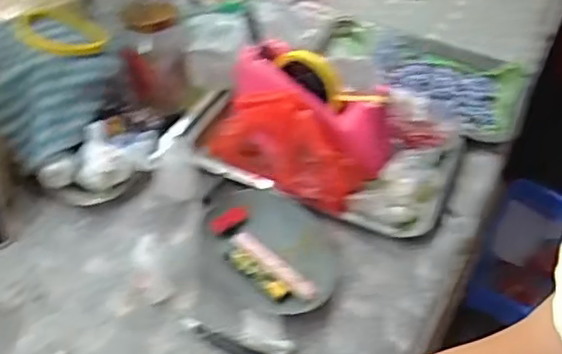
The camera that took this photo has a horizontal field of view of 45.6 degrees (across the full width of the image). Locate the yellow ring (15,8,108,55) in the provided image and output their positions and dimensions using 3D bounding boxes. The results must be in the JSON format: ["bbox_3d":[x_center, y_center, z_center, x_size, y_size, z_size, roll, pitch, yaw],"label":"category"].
[{"bbox_3d":[-0.258,-0.171,0.783,0.091,0.015,0.084,-11,51,-37],"label":"yellow ring"}]

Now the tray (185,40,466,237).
[{"bbox_3d":[0.050,-0.048,0.779,0.300,0.107,0.165,16,45,11],"label":"tray"}]

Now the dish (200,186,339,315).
[{"bbox_3d":[-0.013,0.073,0.706,0.152,0.028,0.135,21,46,15],"label":"dish"}]

